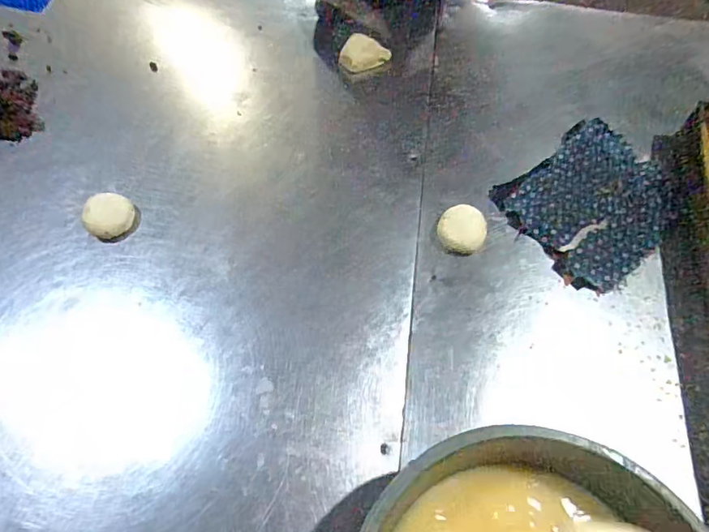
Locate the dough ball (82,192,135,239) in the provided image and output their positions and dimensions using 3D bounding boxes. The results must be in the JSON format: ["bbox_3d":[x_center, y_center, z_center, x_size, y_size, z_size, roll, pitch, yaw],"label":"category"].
[{"bbox_3d":[-0.333,-0.068,0.667,0.060,0.037,0.057,1,59,-1],"label":"dough ball"}]

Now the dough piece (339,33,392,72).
[{"bbox_3d":[0.017,-0.345,0.806,0.072,0.031,0.058,26,61,13],"label":"dough piece"}]

